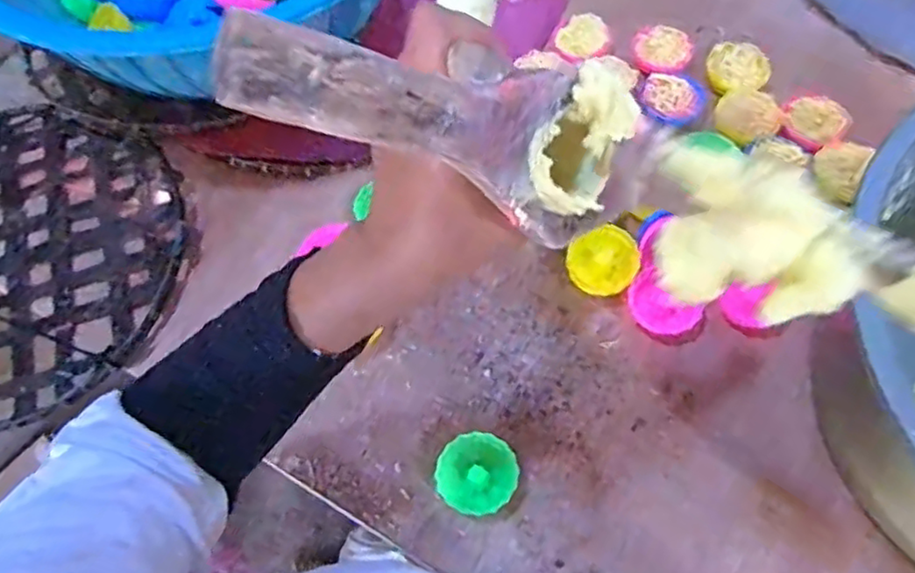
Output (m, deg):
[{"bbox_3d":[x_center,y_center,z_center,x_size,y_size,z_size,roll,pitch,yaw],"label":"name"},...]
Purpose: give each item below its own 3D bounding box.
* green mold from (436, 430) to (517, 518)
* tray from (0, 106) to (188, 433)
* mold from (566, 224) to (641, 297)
[{"bbox_3d":[0.016,0.149,0.514,0.059,0.026,0.060,-2,62,3],"label":"green mold"},{"bbox_3d":[-0.445,-0.029,0.630,0.352,0.024,0.324,18,65,13],"label":"tray"},{"bbox_3d":[0.130,-0.023,0.587,0.062,0.032,0.059,15,64,11],"label":"mold"}]

